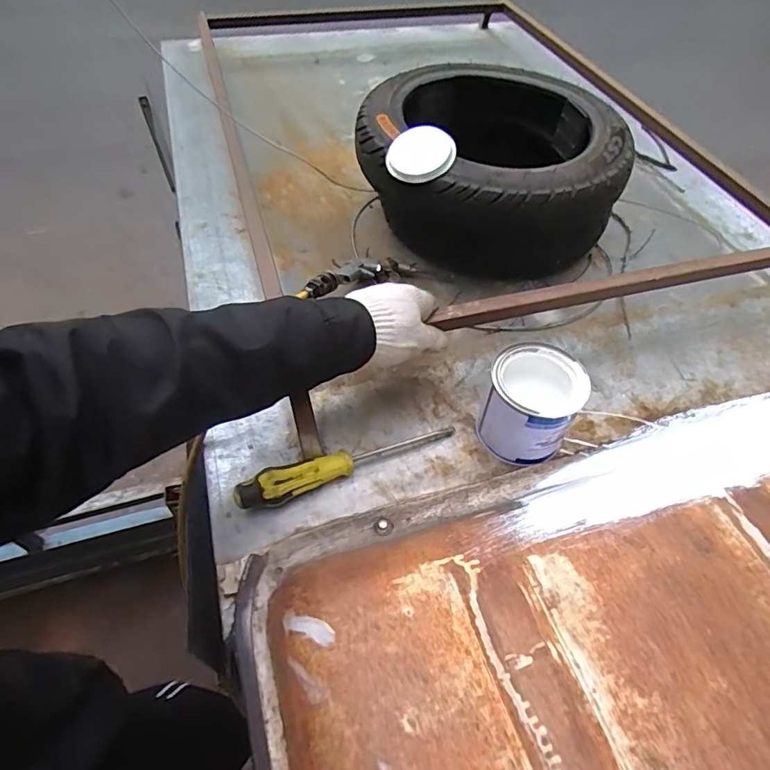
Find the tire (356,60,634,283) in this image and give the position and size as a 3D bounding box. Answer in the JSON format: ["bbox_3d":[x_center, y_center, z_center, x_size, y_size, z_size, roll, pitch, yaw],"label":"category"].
[{"bbox_3d":[0.144,-0.293,0.702,0.350,0.168,0.305,22,57,9],"label":"tire"}]

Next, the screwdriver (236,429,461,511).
[{"bbox_3d":[-0.034,0.073,0.495,0.225,0.027,0.028,-16,54,-24],"label":"screwdriver"}]

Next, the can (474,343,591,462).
[{"bbox_3d":[0.147,0.021,0.508,0.090,0.090,0.093,25,55,14],"label":"can"}]

